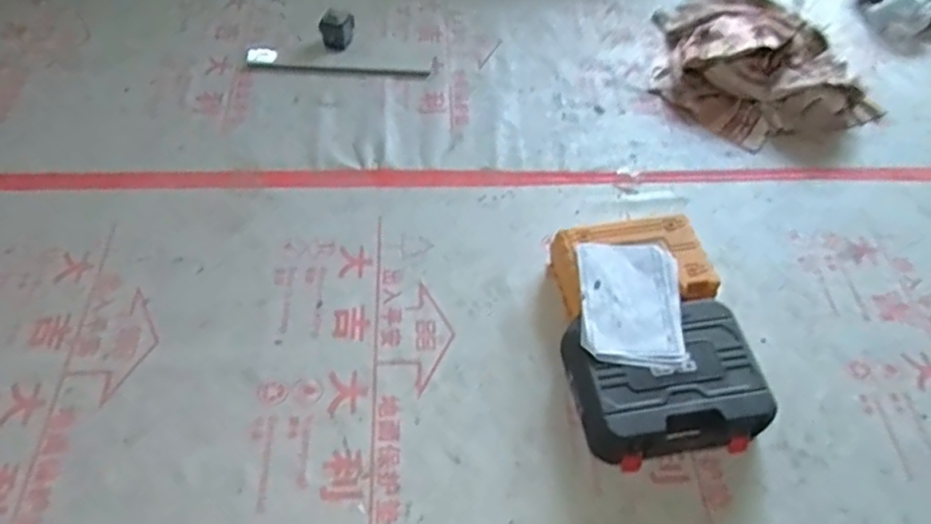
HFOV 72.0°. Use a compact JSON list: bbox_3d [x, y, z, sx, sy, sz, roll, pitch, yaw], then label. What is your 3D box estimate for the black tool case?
[{"bbox_3d":[0.430,0.259,1.393,0.390,0.124,0.311,-7,55,-8],"label":"black tool case"}]

